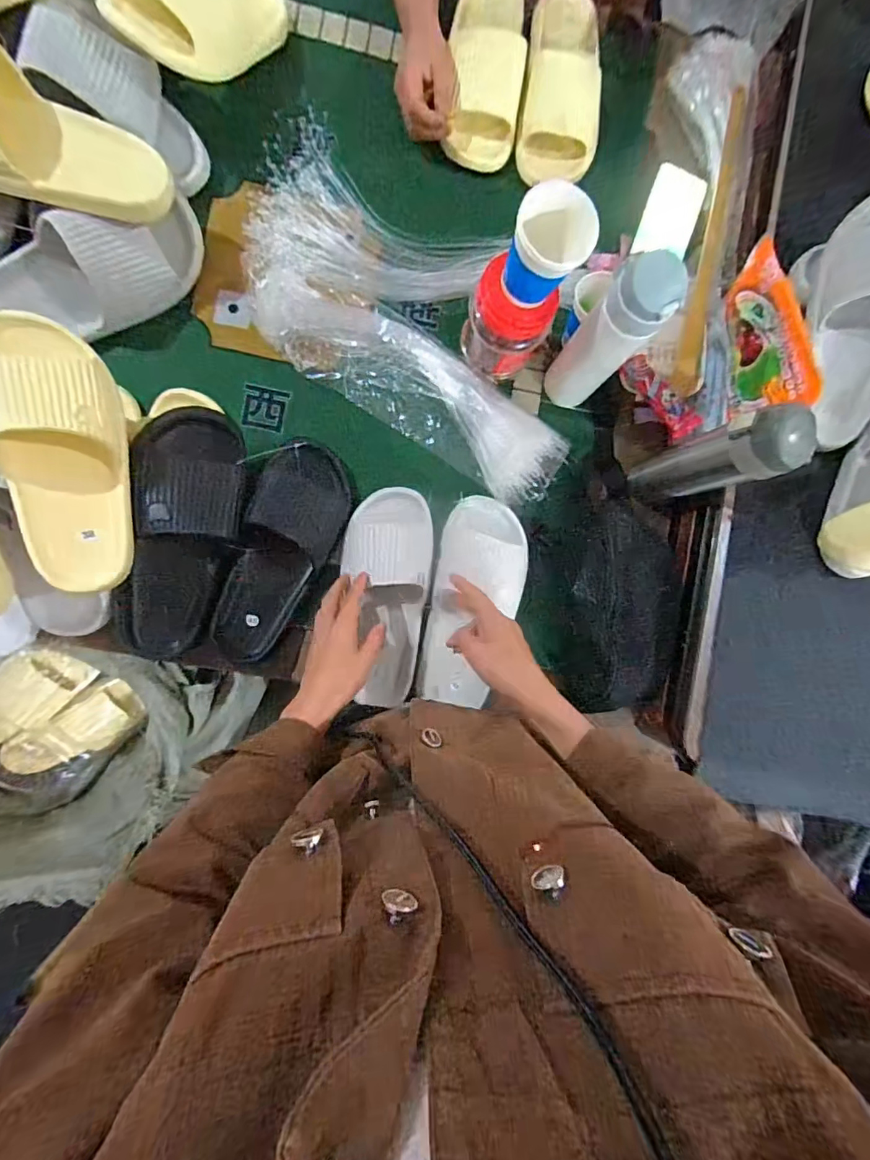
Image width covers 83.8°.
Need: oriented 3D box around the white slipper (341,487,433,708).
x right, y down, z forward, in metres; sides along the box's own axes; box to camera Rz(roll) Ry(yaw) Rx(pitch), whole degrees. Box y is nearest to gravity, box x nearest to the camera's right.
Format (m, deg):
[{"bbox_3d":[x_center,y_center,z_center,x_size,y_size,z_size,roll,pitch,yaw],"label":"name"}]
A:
[{"bbox_3d":[-0.056,0.019,0.586,0.107,0.055,0.263,-1,88,-5],"label":"white slipper"}]

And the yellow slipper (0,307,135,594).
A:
[{"bbox_3d":[-0.341,-0.111,0.443,0.104,0.075,0.243,-9,101,-23],"label":"yellow slipper"}]

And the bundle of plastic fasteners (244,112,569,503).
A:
[{"bbox_3d":[-0.021,-0.335,0.599,0.493,0.067,0.262,32,86,-4],"label":"bundle of plastic fasteners"}]

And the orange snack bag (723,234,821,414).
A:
[{"bbox_3d":[0.337,-0.253,0.498,0.018,0.109,0.163,-10,90,-5],"label":"orange snack bag"}]

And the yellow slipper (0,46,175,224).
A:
[{"bbox_3d":[-0.405,-0.431,0.469,0.263,0.079,0.104,6,88,-25],"label":"yellow slipper"}]

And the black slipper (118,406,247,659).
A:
[{"bbox_3d":[-0.274,-0.043,0.535,0.100,0.085,0.282,15,100,-5],"label":"black slipper"}]

